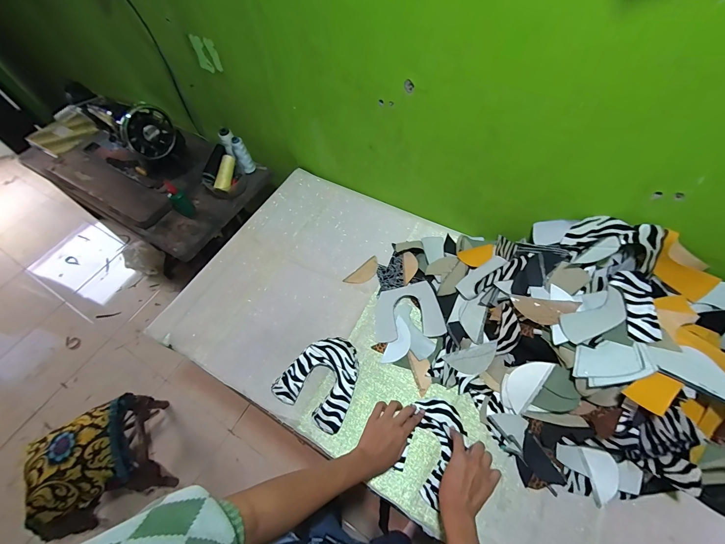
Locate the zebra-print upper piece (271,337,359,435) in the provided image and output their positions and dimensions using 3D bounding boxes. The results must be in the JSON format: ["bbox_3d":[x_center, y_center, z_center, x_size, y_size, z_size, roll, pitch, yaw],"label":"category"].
[{"bbox_3d":[-0.080,0.217,0.652,0.154,0.025,0.167,26,64,17],"label":"zebra-print upper piece"}]

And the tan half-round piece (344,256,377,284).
[{"bbox_3d":[0.005,0.002,0.780,0.100,0.004,0.042,-38,65,-18],"label":"tan half-round piece"}]

